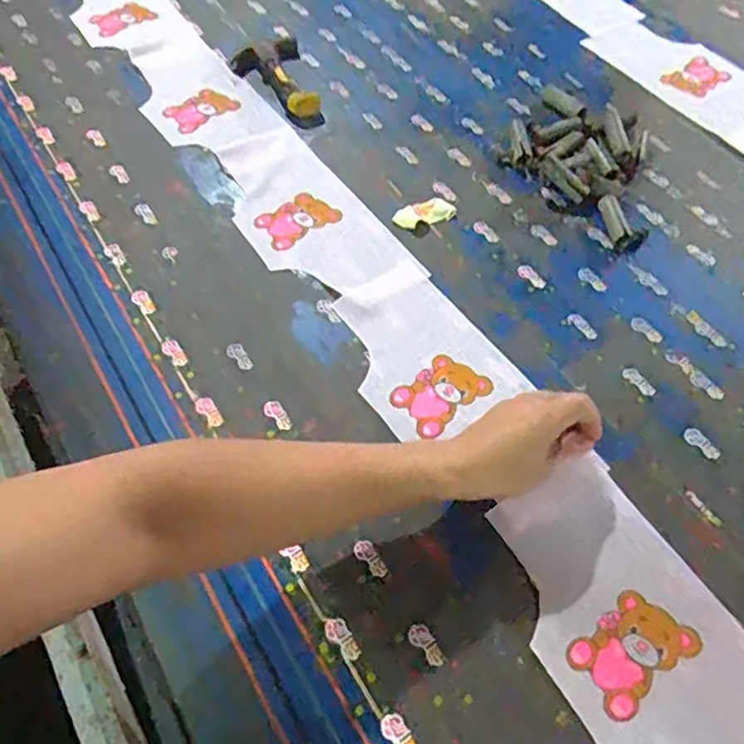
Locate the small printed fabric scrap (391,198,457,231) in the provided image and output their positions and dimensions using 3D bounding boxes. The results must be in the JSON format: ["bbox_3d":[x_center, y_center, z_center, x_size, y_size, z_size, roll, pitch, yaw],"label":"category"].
[{"bbox_3d":[0.059,-0.178,0.708,0.071,0.012,0.026,-15,60,-8],"label":"small printed fabric scrap"}]

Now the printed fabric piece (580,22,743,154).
[{"bbox_3d":[0.435,-0.394,0.844,0.136,0.004,0.276,-32,67,-17],"label":"printed fabric piece"}]

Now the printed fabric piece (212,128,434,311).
[{"bbox_3d":[-0.077,-0.174,0.703,0.134,0.010,0.287,-32,63,-17],"label":"printed fabric piece"}]

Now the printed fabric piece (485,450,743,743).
[{"bbox_3d":[0.199,0.200,0.460,0.132,0.026,0.265,-26,64,-14],"label":"printed fabric piece"}]

